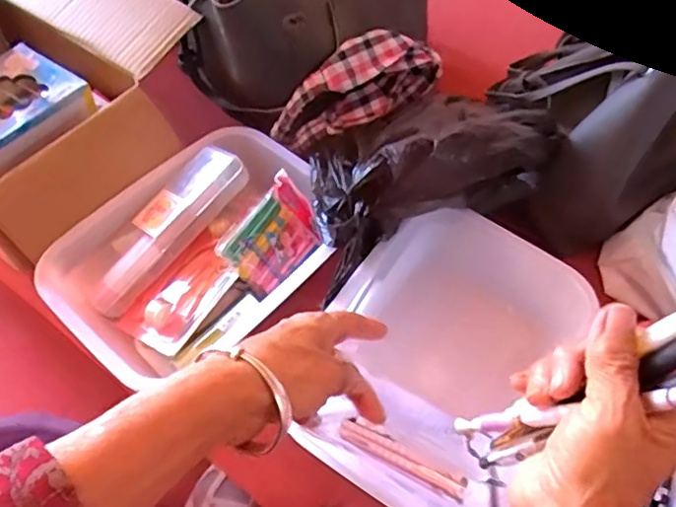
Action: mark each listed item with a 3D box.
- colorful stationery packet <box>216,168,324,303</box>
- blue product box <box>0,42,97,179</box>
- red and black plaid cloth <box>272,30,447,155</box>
[{"bbox_3d":[-0.067,-0.017,0.619,0.080,0.017,0.112,51,62,-18],"label":"colorful stationery packet"},{"bbox_3d":[-0.356,-0.148,0.621,0.116,0.042,0.161,31,59,17],"label":"blue product box"},{"bbox_3d":[0.022,-0.186,0.671,0.206,0.098,0.060,-28,60,-6],"label":"red and black plaid cloth"}]

